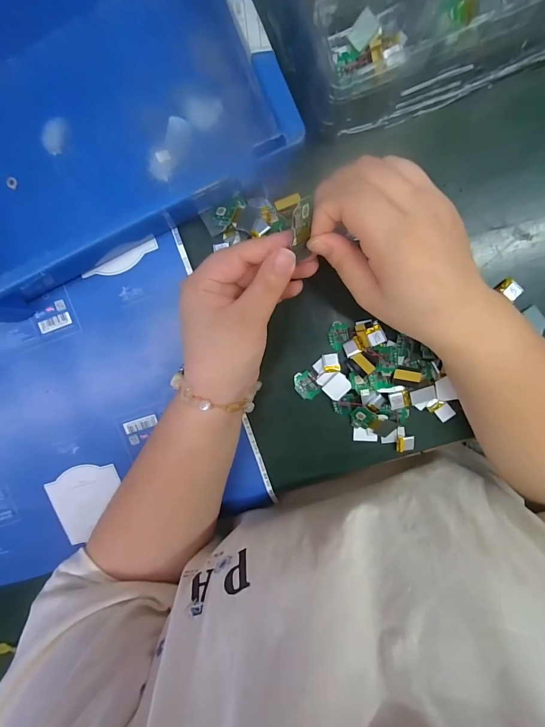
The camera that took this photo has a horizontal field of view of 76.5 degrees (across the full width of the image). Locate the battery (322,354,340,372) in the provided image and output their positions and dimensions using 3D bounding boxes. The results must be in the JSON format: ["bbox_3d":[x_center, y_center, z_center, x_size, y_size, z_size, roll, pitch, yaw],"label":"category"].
[{"bbox_3d":[0.052,0.000,0.305,0.015,0.008,0.016,-3,96,5],"label":"battery"}]

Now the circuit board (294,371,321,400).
[{"bbox_3d":[0.031,0.019,0.311,0.021,0.004,0.025,-42,92,8],"label":"circuit board"}]

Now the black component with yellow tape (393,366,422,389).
[{"bbox_3d":[0.114,0.012,0.293,0.023,0.008,0.016,13,97,3],"label":"black component with yellow tape"}]

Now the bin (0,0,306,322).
[{"bbox_3d":[-0.152,-0.188,0.268,0.312,0.072,0.212,-24,94,7],"label":"bin"}]

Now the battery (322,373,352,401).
[{"bbox_3d":[0.057,0.021,0.304,0.018,0.004,0.022,42,98,-1],"label":"battery"}]

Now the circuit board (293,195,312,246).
[{"bbox_3d":[0.018,-0.085,0.209,0.004,0.017,0.026,30,144,30],"label":"circuit board"}]

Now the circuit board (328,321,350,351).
[{"bbox_3d":[0.058,-0.024,0.304,0.017,0.004,0.025,-8,96,6],"label":"circuit board"}]

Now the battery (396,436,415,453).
[{"bbox_3d":[0.121,0.074,0.313,0.016,0.004,0.015,-4,96,5],"label":"battery"}]

